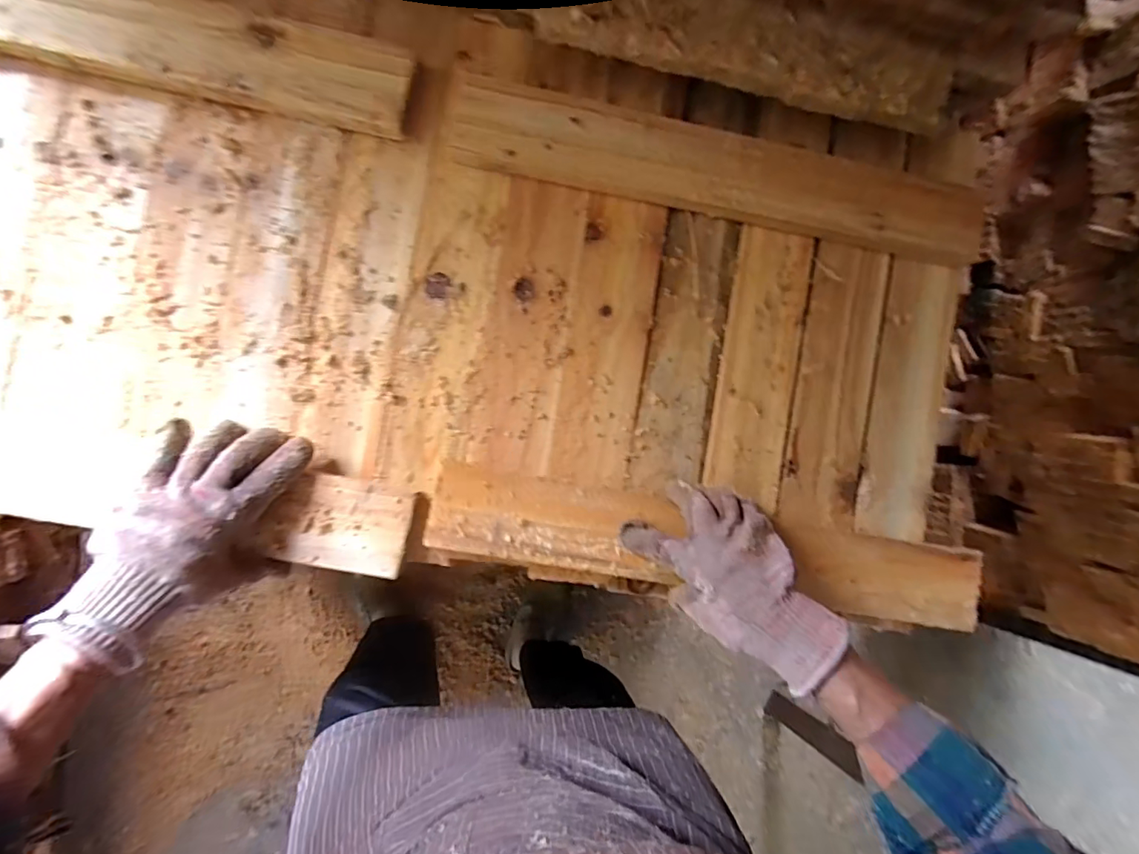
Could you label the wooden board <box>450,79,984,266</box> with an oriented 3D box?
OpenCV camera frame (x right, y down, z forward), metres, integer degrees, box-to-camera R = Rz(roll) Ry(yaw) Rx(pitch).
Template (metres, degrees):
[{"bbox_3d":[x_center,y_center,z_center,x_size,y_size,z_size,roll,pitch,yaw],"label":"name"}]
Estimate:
[{"bbox_3d":[0.141,-0.230,0.447,0.477,0.027,0.070,9,95,-5],"label":"wooden board"}]

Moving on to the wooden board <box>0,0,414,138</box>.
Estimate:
[{"bbox_3d":[-0.359,-0.324,0.403,0.452,0.025,0.087,10,86,-6],"label":"wooden board"}]

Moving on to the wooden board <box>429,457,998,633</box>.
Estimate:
[{"bbox_3d":[0.130,0.108,0.442,0.493,0.027,0.073,10,86,-7],"label":"wooden board"}]

